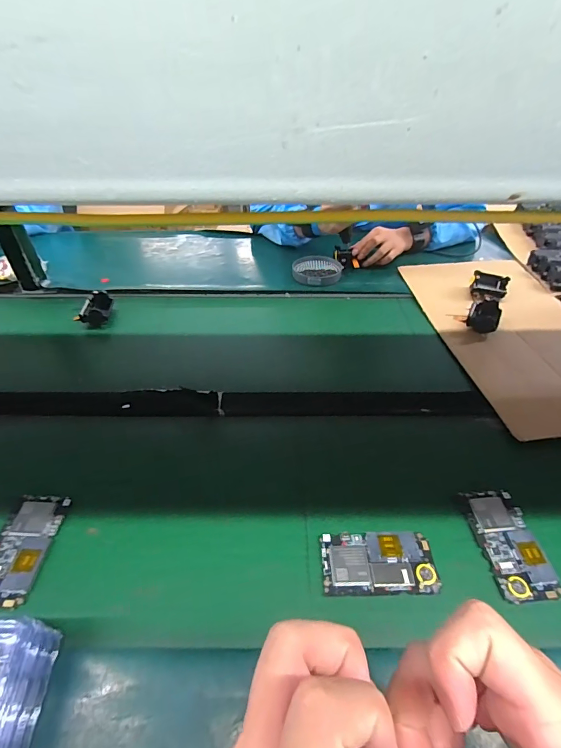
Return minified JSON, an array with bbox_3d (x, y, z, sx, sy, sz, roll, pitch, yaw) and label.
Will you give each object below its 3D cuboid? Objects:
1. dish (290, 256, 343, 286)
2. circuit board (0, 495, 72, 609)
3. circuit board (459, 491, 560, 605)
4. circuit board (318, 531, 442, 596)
[{"bbox_3d":[0.086,-0.243,0.898,0.114,0.028,0.131,9,45,9],"label":"dish"},{"bbox_3d":[-0.296,0.196,0.437,0.064,0.006,0.119,1,44,1],"label":"circuit board"},{"bbox_3d":[0.265,0.194,0.446,0.064,0.008,0.124,-7,44,1],"label":"circuit board"},{"bbox_3d":[0.109,0.210,0.430,0.124,0.008,0.066,0,44,0],"label":"circuit board"}]

